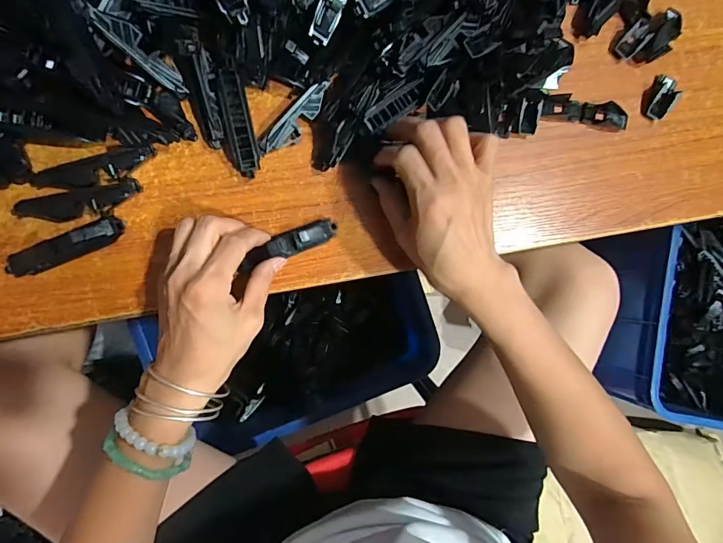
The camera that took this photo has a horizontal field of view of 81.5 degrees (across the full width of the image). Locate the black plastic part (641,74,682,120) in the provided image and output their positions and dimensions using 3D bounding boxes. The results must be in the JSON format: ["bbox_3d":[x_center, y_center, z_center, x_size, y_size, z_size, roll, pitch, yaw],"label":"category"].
[{"bbox_3d":[0.267,-0.156,0.372,0.025,0.012,0.040,28,84,-6],"label":"black plastic part"}]

